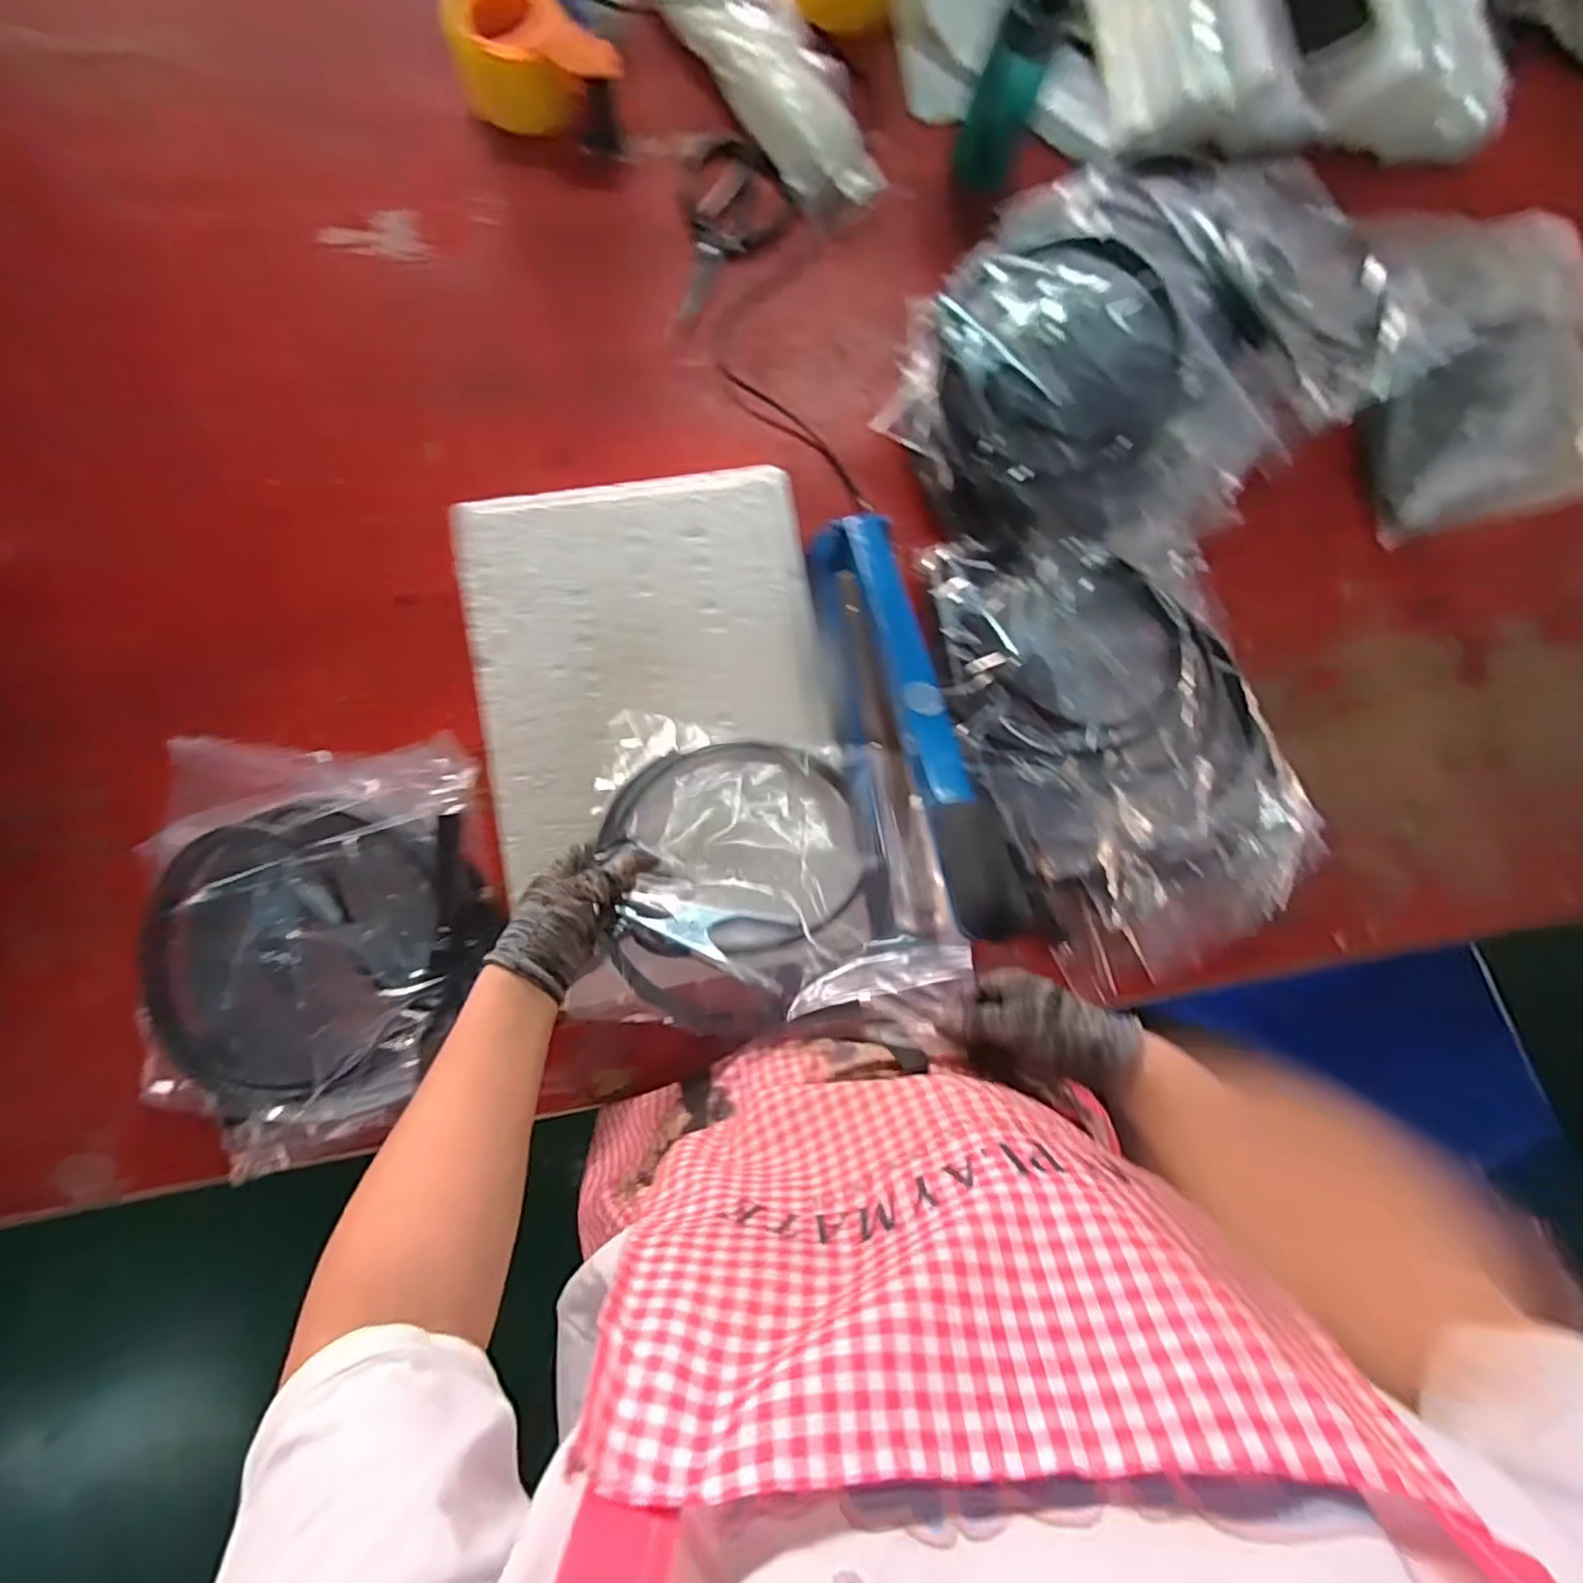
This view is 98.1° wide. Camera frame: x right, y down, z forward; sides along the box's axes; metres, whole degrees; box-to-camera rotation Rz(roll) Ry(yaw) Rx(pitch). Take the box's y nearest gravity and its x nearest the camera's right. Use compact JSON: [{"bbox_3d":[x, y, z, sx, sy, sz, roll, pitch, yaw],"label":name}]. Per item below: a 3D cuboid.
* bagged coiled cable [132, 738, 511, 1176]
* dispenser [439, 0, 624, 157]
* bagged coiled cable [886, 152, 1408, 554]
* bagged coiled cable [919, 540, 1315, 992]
[{"bbox_3d":[-0.387,0.127,0.565,0.270,0.043,0.339,-4,85,-6],"label":"bagged coiled cable"},{"bbox_3d":[-0.239,-0.687,0.649,0.159,0.077,0.094,3,84,-5],"label":"dispenser"},{"bbox_3d":[0.366,-0.460,0.679,0.594,0.068,0.358,-37,89,-8],"label":"bagged coiled cable"},{"bbox_3d":[0.320,-0.052,0.657,0.304,0.068,0.425,-18,86,-7],"label":"bagged coiled cable"}]

